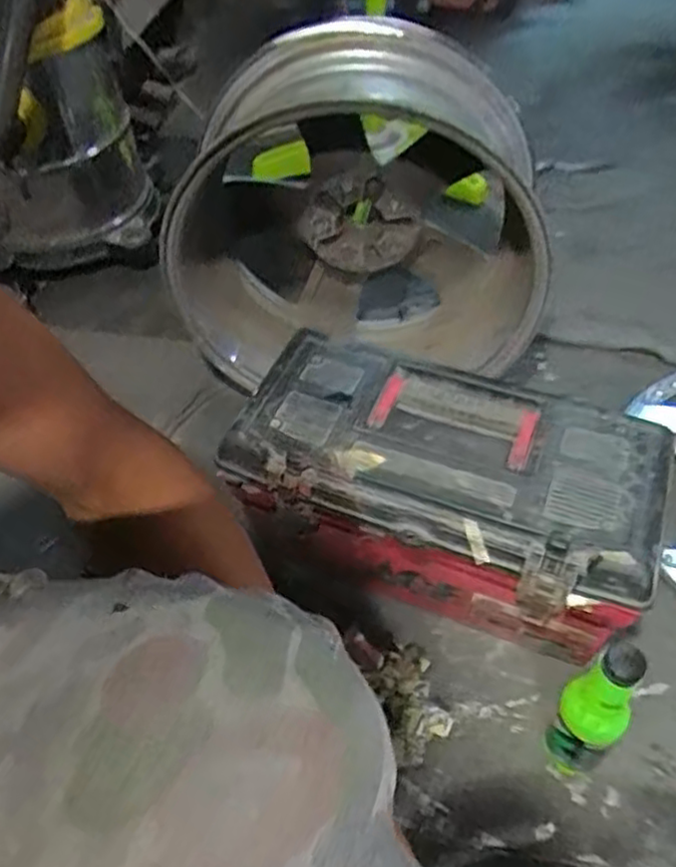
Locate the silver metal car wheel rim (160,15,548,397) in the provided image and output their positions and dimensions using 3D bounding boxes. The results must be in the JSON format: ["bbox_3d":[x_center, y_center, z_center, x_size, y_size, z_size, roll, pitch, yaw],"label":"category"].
[{"bbox_3d":[0.036,-0.264,0.903,0.439,0.386,0.277,1,49,2],"label":"silver metal car wheel rim"}]

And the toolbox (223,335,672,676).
[{"bbox_3d":[0.106,0.059,0.736,0.392,0.182,0.189,18,51,16],"label":"toolbox"}]

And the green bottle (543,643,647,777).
[{"bbox_3d":[0.217,0.243,0.601,0.048,0.206,0.054,-37,57,-27],"label":"green bottle"}]

